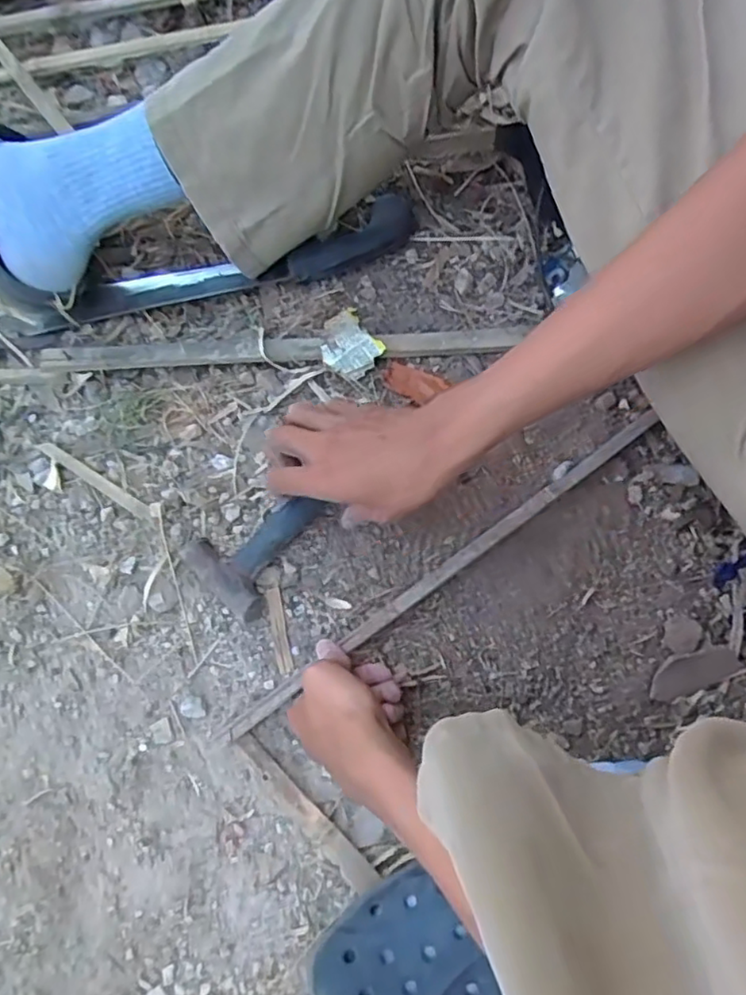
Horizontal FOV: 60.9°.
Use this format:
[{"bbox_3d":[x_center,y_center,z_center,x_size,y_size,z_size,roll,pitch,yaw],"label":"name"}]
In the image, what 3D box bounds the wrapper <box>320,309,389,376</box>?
[{"bbox_3d":[-0.026,-0.150,0.617,0.053,0.016,0.066,-35,74,-9],"label":"wrapper"}]

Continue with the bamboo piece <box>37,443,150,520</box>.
[{"bbox_3d":[-0.259,-0.018,0.585,0.127,0.011,0.013,31,75,11],"label":"bamboo piece"}]

